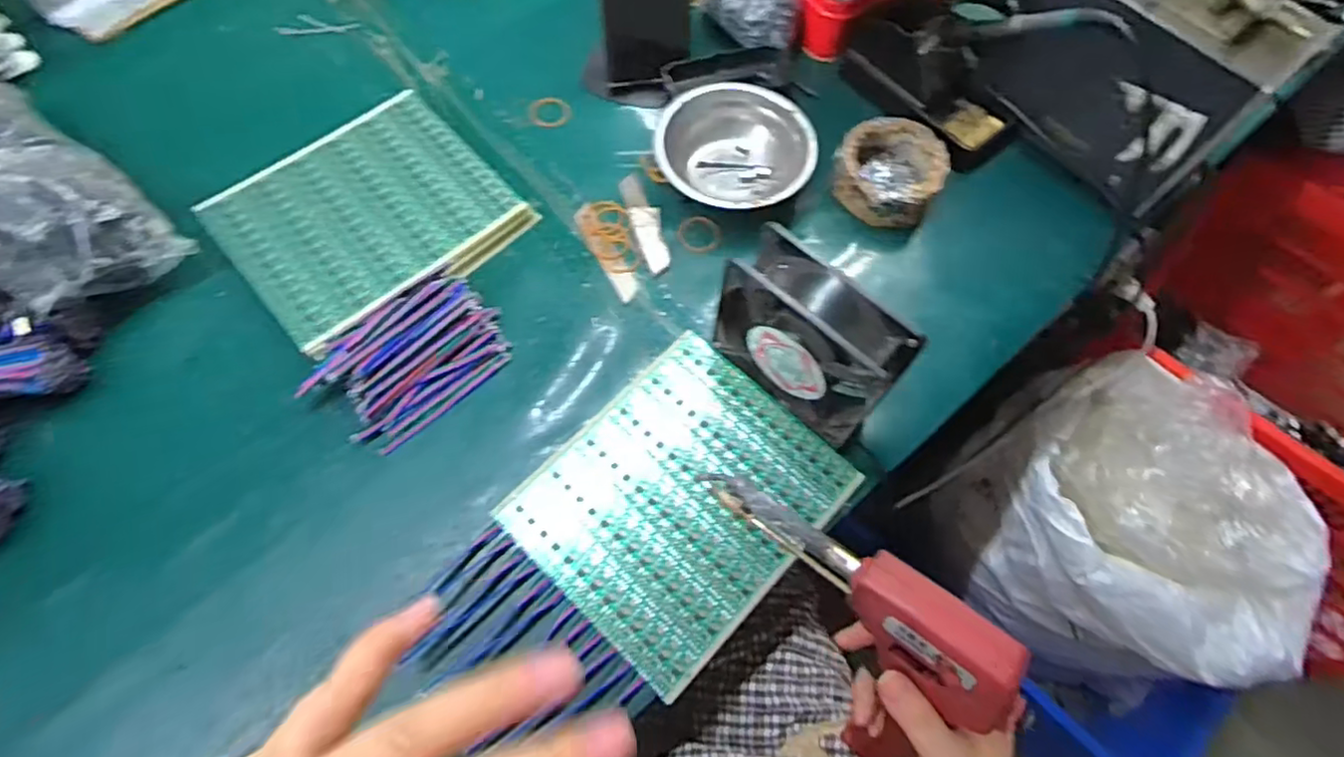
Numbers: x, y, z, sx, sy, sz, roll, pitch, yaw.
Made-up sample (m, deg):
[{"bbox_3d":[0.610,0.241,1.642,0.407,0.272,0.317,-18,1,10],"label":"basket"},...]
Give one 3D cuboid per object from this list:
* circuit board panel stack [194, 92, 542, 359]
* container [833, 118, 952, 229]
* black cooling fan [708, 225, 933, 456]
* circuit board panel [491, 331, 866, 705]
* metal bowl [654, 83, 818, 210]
[{"bbox_3d":[-0.240,-0.129,0.509,0.193,0.019,0.174,-39,73,-18],"label":"circuit board panel stack"},{"bbox_3d":[0.179,-0.171,0.534,0.082,0.045,0.088,1,66,-2],"label":"container"},{"bbox_3d":[0.086,-0.023,0.416,0.043,0.120,0.117,-40,74,-18],"label":"black cooling fan"},{"bbox_3d":[0.007,0.079,0.437,0.165,0.004,0.193,42,71,16],"label":"circuit board panel"},{"bbox_3d":[0.051,-0.182,0.528,0.127,0.043,0.112,8,66,1],"label":"metal bowl"}]

